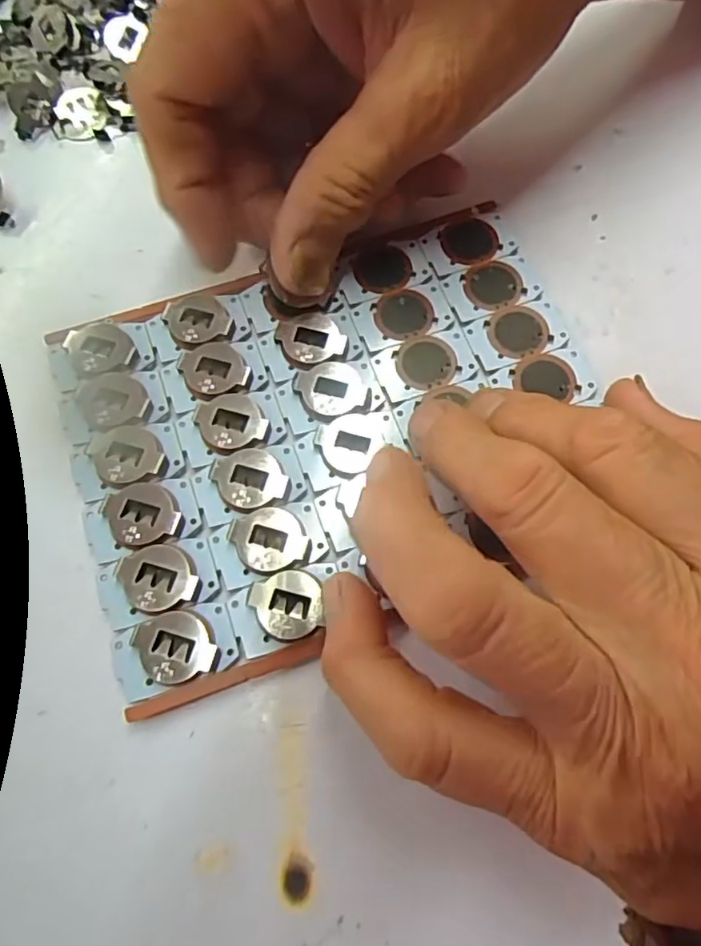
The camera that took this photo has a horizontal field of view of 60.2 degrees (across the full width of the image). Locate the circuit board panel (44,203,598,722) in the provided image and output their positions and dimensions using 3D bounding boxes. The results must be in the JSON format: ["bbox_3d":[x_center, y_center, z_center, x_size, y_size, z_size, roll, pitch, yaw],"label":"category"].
[{"bbox_3d":[-0.004,-0.015,0.173,0.146,0.007,0.115,-18,72,-7],"label":"circuit board panel"}]

